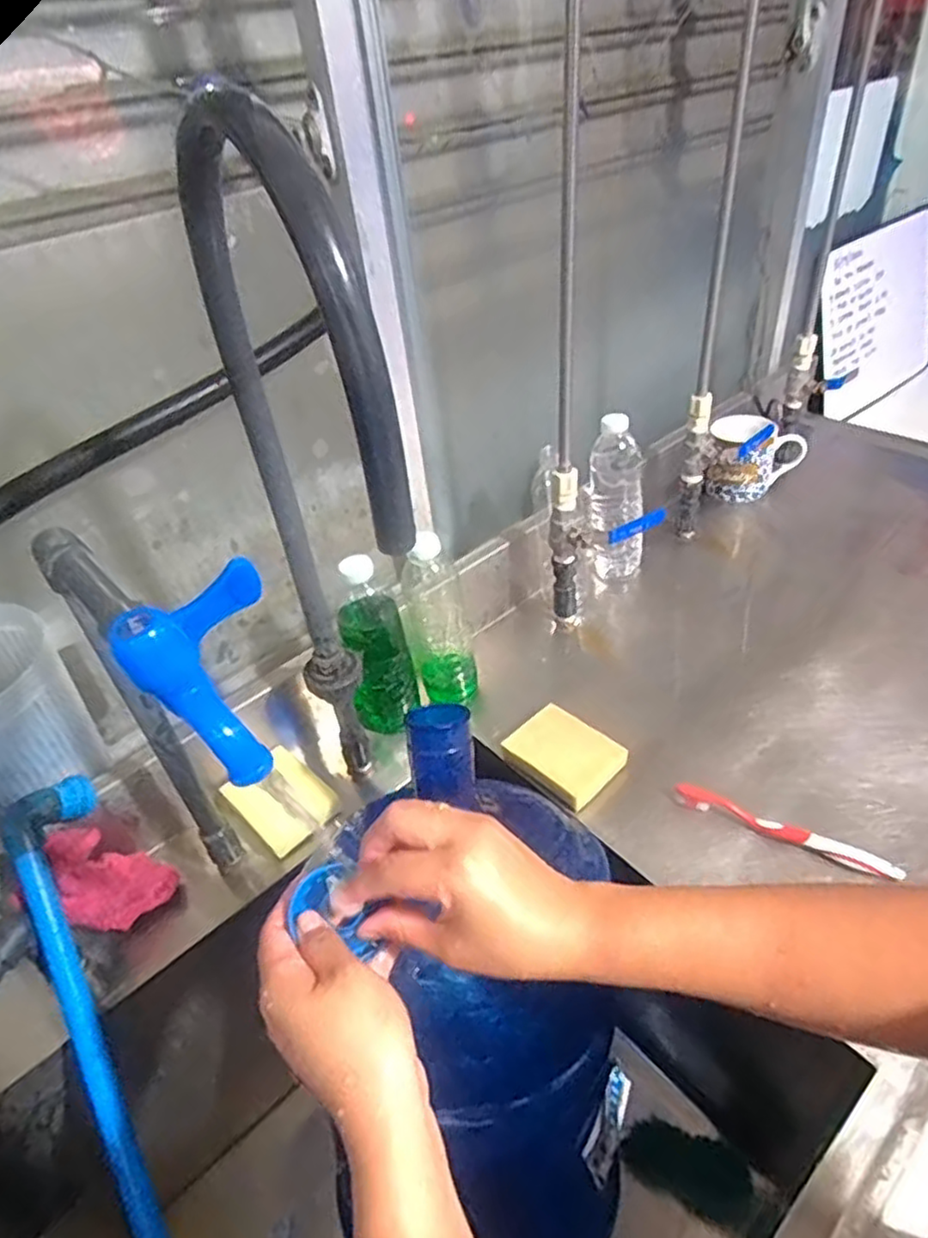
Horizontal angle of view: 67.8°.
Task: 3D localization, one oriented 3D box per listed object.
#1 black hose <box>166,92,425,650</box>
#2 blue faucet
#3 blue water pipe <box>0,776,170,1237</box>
[{"bbox_3d":[-0.092,-0.092,0.410,0.020,0.342,0.227,-27,43,-22],"label":"black hose"},{"bbox_3d":[-0.109,0.023,0.304,0.043,0.085,0.050,11,43,22],"label":"blue faucet"},{"bbox_3d":[-0.234,0.452,0.533,0.056,0.663,0.042,-18,-4,-13],"label":"blue water pipe"}]

